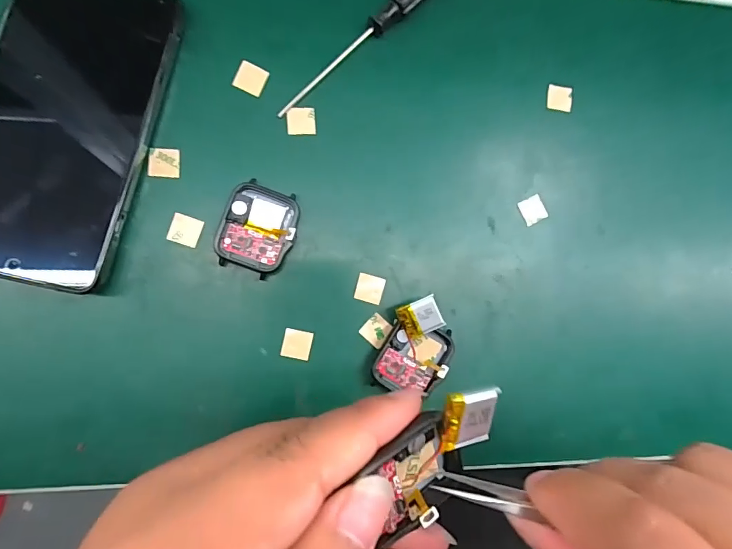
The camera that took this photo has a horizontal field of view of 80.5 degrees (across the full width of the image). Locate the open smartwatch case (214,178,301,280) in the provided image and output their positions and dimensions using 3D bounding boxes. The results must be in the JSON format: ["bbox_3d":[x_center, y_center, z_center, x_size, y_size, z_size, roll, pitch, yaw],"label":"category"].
[{"bbox_3d":[-0.058,-0.025,0.233,0.038,0.013,0.046,19,85,-8],"label":"open smartwatch case"}]

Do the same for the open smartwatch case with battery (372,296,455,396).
[{"bbox_3d":[0.029,0.041,0.242,0.038,0.019,0.053,20,85,-8],"label":"open smartwatch case with battery"}]

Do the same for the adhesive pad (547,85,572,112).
[{"bbox_3d":[0.121,-0.110,0.270,0.016,0.004,0.015,7,87,-9],"label":"adhesive pad"}]

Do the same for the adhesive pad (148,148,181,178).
[{"bbox_3d":[-0.108,-0.060,0.231,0.016,0.004,0.016,2,88,-9],"label":"adhesive pad"}]

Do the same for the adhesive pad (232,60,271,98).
[{"bbox_3d":[-0.064,-0.109,0.240,0.016,0.004,0.016,22,85,-8],"label":"adhesive pad"}]

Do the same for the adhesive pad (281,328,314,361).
[{"bbox_3d":[-0.038,0.039,0.238,0.016,0.004,0.015,12,86,-8],"label":"adhesive pad"}]

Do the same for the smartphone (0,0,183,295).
[{"bbox_3d":[-0.153,-0.076,0.219,0.079,0.015,0.159,13,86,-8],"label":"smartphone"}]

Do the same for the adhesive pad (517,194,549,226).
[{"bbox_3d":[0.103,-0.039,0.266,0.016,0.004,0.016,-26,95,-10],"label":"adhesive pad"}]

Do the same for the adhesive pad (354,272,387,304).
[{"bbox_3d":[0.003,0.008,0.246,0.016,0.004,0.015,15,86,-8],"label":"adhesive pad"}]

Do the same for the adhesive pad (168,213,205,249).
[{"bbox_3d":[-0.097,-0.024,0.233,0.016,0.004,0.015,18,85,-8],"label":"adhesive pad"}]

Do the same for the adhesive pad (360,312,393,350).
[{"bbox_3d":[0.006,0.032,0.246,0.015,0.004,0.015,42,82,-5],"label":"adhesive pad"}]

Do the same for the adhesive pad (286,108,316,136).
[{"bbox_3d":[-0.036,-0.087,0.243,0.016,0.004,0.015,-4,89,-9],"label":"adhesive pad"}]

